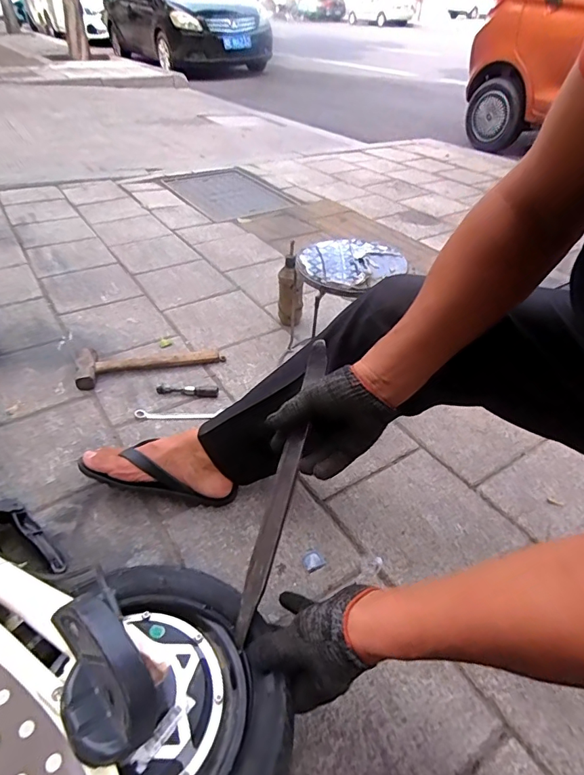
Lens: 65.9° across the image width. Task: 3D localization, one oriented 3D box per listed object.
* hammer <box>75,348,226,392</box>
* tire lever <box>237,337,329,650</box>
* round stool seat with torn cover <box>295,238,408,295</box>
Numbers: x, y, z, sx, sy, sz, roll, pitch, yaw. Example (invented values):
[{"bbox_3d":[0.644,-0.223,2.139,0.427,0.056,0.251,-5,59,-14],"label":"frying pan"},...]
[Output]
[{"bbox_3d":[-0.332,-0.070,1.059,0.323,0.039,0.105,-13,43,-19],"label":"hammer"},{"bbox_3d":[-0.007,0.106,0.542,0.026,0.019,0.359,12,69,9],"label":"tire lever"},{"bbox_3d":[0.113,-0.251,0.906,0.187,0.028,0.216,32,49,31],"label":"round stool seat with torn cover"}]

